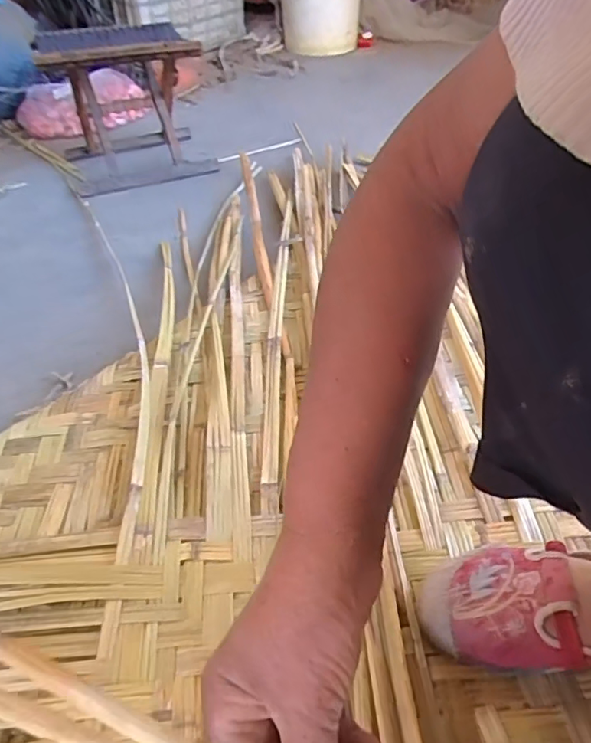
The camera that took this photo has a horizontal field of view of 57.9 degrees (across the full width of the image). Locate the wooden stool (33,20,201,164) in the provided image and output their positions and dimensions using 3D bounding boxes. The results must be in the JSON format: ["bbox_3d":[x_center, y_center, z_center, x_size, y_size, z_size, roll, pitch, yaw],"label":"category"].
[{"bbox_3d":[-0.354,-0.557,1.113,0.279,0.261,0.321,-15,44,-14],"label":"wooden stool"}]

